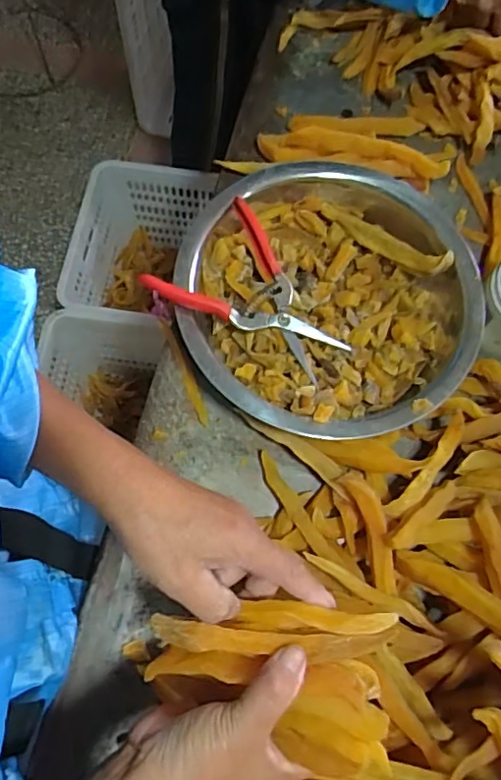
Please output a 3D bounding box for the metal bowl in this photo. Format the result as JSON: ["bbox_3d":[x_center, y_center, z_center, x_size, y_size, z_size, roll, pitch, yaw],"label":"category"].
[{"bbox_3d":[0.075,-0.087,0.531,0.264,0.072,0.275,1,71,-2],"label":"metal bowl"}]

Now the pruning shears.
[{"bbox_3d":[0.008,-0.078,0.493,0.160,0.048,0.122,40,74,11],"label":"pruning shears"}]

